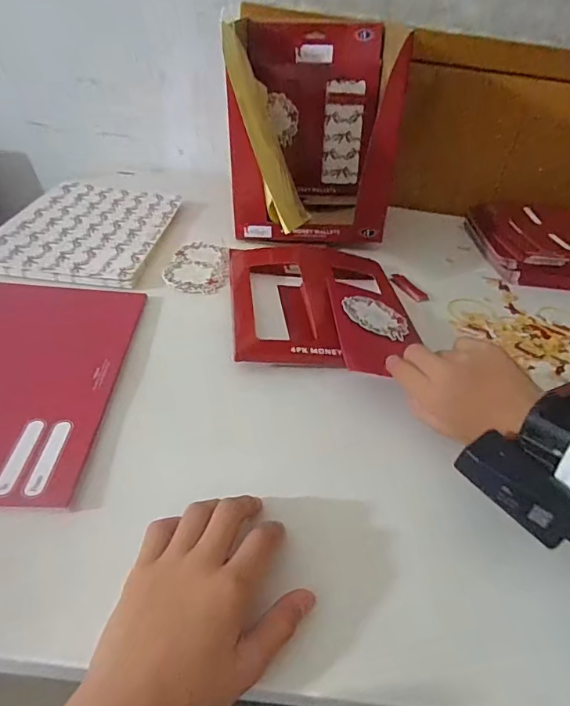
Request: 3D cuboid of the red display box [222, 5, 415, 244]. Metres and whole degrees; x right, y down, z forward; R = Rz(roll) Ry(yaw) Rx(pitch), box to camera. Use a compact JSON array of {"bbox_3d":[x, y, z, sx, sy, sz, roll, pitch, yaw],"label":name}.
[{"bbox_3d":[0.029,-0.313,0.651,0.208,0.253,0.247,4,37,-6],"label":"red display box"}]

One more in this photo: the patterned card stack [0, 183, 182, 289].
[{"bbox_3d":[-0.252,-0.161,0.596,0.181,0.017,0.264,5,37,-4],"label":"patterned card stack"}]

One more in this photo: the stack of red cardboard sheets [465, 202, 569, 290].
[{"bbox_3d":[0.423,-0.157,0.689,0.258,0.056,0.193,6,37,-2],"label":"stack of red cardboard sheets"}]

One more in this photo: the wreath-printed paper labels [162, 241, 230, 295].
[{"bbox_3d":[-0.104,-0.109,0.566,0.073,0.004,0.126,7,37,-2],"label":"wreath-printed paper labels"}]

